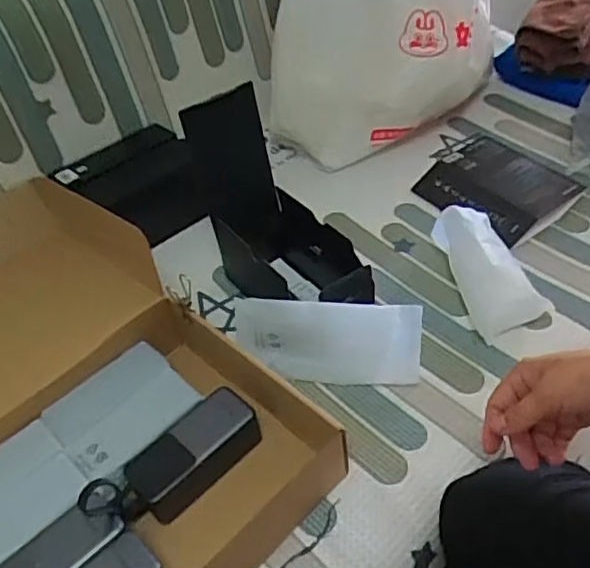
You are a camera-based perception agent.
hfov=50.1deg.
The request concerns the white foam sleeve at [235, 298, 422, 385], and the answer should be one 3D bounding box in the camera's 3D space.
[{"bbox_3d":[0.034,0.062,0.669,0.190,0.100,0.010,5,29,0],"label":"white foam sleeve"}]

